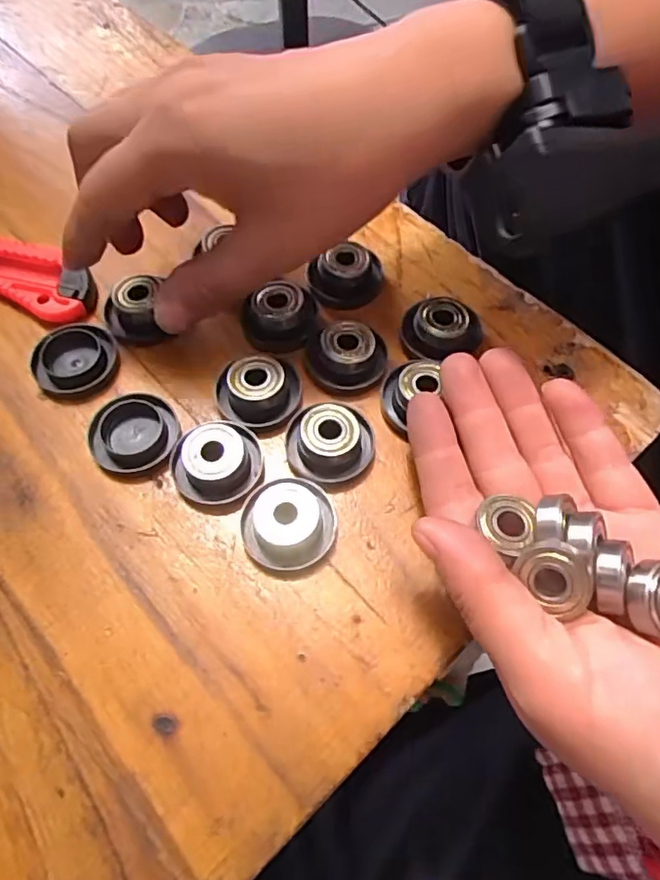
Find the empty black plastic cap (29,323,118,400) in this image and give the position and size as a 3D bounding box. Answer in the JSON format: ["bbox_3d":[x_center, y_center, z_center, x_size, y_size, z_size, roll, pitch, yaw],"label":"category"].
[{"bbox_3d":[-0.103,-0.032,0.240,0.032,0.008,0.032,-1,65,3],"label":"empty black plastic cap"}]

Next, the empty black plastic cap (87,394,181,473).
[{"bbox_3d":[-0.073,-0.003,0.225,0.029,0.007,0.033,13,67,9],"label":"empty black plastic cap"}]

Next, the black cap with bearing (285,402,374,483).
[{"bbox_3d":[0.000,0.003,0.218,0.030,0.014,0.032,-1,65,3],"label":"black cap with bearing"}]

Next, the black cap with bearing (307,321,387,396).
[{"bbox_3d":[0.007,-0.033,0.236,0.026,0.013,0.027,-1,65,3],"label":"black cap with bearing"}]

